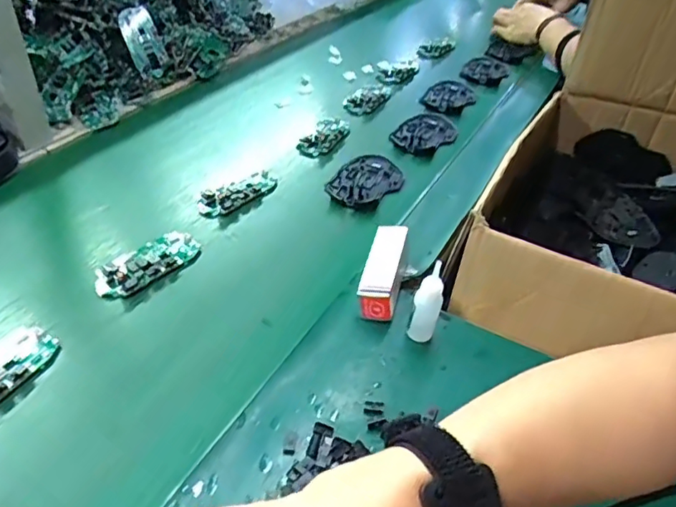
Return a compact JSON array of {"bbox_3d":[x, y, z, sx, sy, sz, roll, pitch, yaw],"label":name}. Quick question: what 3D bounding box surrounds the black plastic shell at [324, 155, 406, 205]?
[{"bbox_3d":[0.034,-0.088,0.658,0.071,0.010,0.115,27,43,26],"label":"black plastic shell"}]

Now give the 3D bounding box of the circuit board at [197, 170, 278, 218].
[{"bbox_3d":[-0.109,-0.067,0.612,0.042,0.016,0.100,32,45,30],"label":"circuit board"}]

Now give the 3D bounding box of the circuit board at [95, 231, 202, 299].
[{"bbox_3d":[-0.173,0.010,0.506,0.045,0.013,0.096,26,43,25],"label":"circuit board"}]

